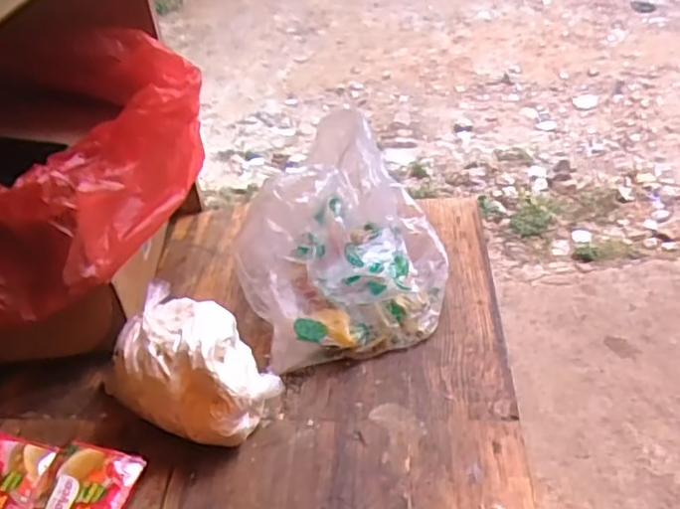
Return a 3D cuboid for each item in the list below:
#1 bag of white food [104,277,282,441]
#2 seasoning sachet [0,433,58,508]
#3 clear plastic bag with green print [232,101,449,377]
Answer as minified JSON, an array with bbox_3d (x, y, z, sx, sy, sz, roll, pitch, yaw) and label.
[{"bbox_3d":[-0.146,0.113,0.614,0.156,0.102,0.122,24,49,29],"label":"bag of white food"},{"bbox_3d":[-0.304,0.204,0.569,0.066,0.008,0.076,13,45,1],"label":"seasoning sachet"},{"bbox_3d":[-0.006,-0.030,0.724,0.223,0.172,0.261,-12,42,-8],"label":"clear plastic bag with green print"}]

